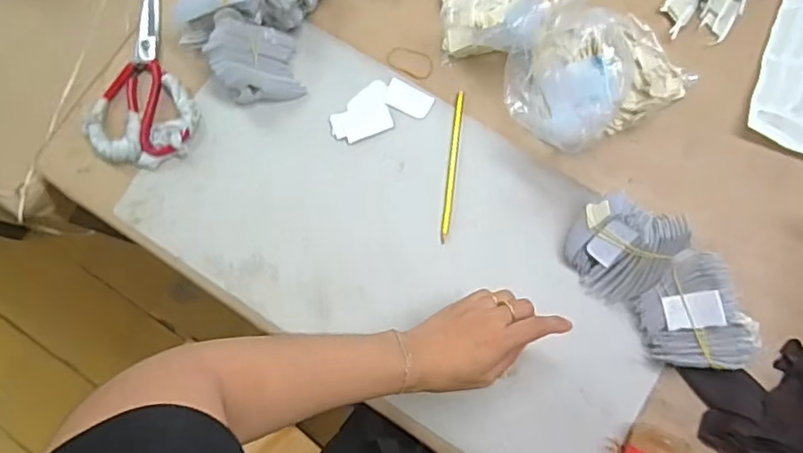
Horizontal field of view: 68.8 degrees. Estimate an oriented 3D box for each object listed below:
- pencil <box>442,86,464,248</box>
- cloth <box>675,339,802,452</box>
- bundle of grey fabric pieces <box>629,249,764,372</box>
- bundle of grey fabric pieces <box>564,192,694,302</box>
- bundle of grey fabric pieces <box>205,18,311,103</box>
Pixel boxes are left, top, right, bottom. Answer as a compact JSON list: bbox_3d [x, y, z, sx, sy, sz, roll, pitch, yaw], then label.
[{"bbox_3d":[0.054,-0.066,0.633,0.011,0.004,0.166,7,81,5],"label":"pencil"},{"bbox_3d":[0.359,0.225,0.550,0.111,0.033,0.201,-14,80,1],"label":"cloth"},{"bbox_3d":[0.279,0.084,0.566,0.089,0.065,0.113,-15,80,1],"label":"bundle of grey fabric pieces"},{"bbox_3d":[0.218,0.025,0.579,0.097,0.065,0.089,-1,81,3],"label":"bundle of grey fabric pieces"},{"bbox_3d":[-0.163,-0.183,0.639,0.093,0.055,0.083,-8,80,2],"label":"bundle of grey fabric pieces"}]

